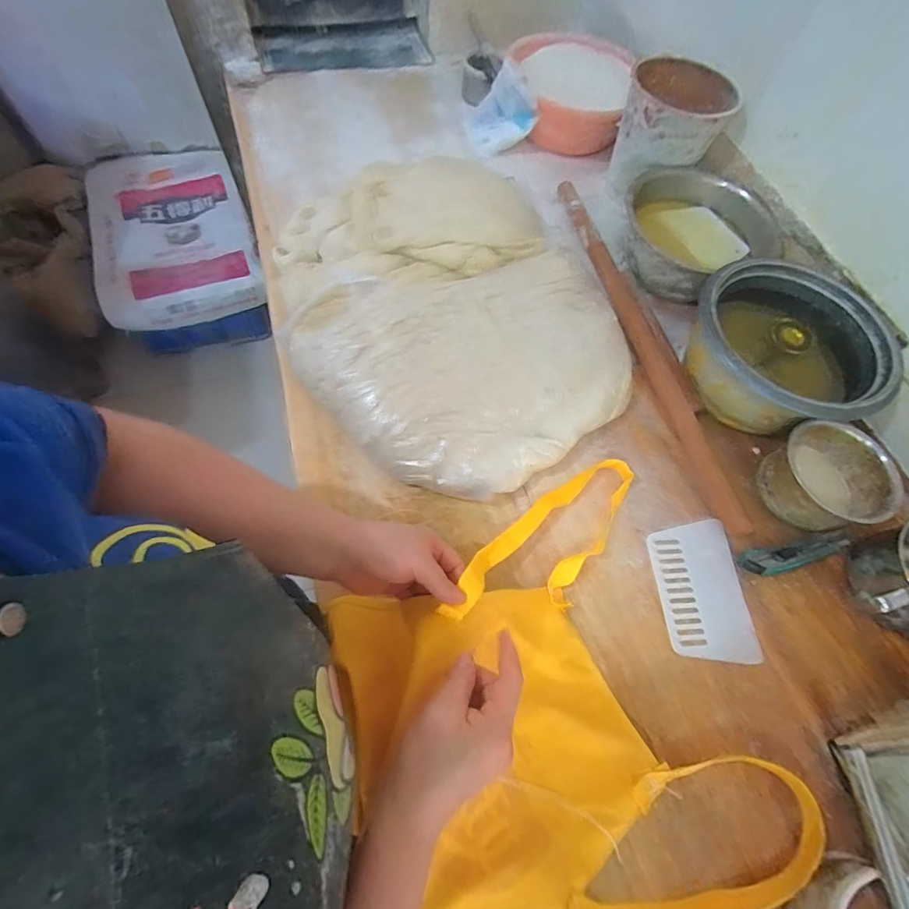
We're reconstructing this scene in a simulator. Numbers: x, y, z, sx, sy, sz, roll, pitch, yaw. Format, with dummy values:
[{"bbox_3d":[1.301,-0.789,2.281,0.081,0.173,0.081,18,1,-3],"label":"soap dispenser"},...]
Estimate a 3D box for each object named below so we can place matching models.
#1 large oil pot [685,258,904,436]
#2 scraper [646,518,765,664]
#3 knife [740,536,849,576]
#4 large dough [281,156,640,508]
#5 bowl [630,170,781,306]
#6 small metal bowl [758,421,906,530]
[{"bbox_3d":[0.442,-0.142,0.623,0.236,0.116,0.219,0,64,-1],"label":"large oil pot"},{"bbox_3d":[0.291,0.159,0.534,0.103,0.004,0.158,-3,67,-5],"label":"scraper"},{"bbox_3d":[0.415,0.121,0.544,0.137,0.018,0.030,-10,65,-6],"label":"knife"},{"bbox_3d":[-0.013,-0.203,0.609,0.413,0.086,0.499,-34,71,-18],"label":"large dough"},{"bbox_3d":[0.372,-0.362,0.724,0.206,0.080,0.205,0,64,-1],"label":"bowl"},{"bbox_3d":[0.461,0.028,0.559,0.117,0.086,0.122,0,64,-1],"label":"small metal bowl"}]

